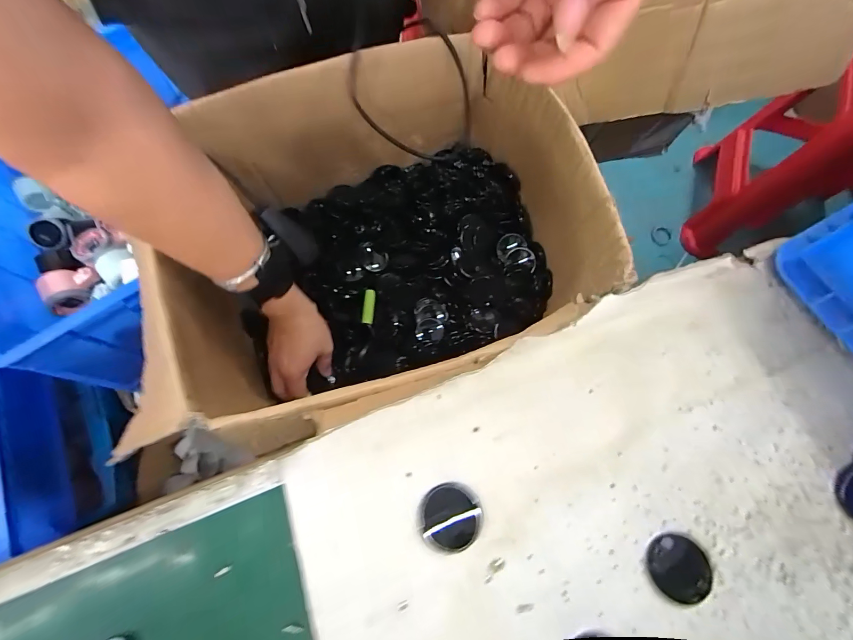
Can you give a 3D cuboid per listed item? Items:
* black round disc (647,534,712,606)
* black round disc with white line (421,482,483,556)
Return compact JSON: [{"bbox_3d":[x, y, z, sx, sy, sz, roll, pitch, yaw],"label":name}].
[{"bbox_3d":[0.155,0.152,0.225,0.035,0.006,0.033,0,74,0],"label":"black round disc"},{"bbox_3d":[0.015,0.123,0.228,0.033,0.011,0.037,11,74,3],"label":"black round disc with white line"}]

